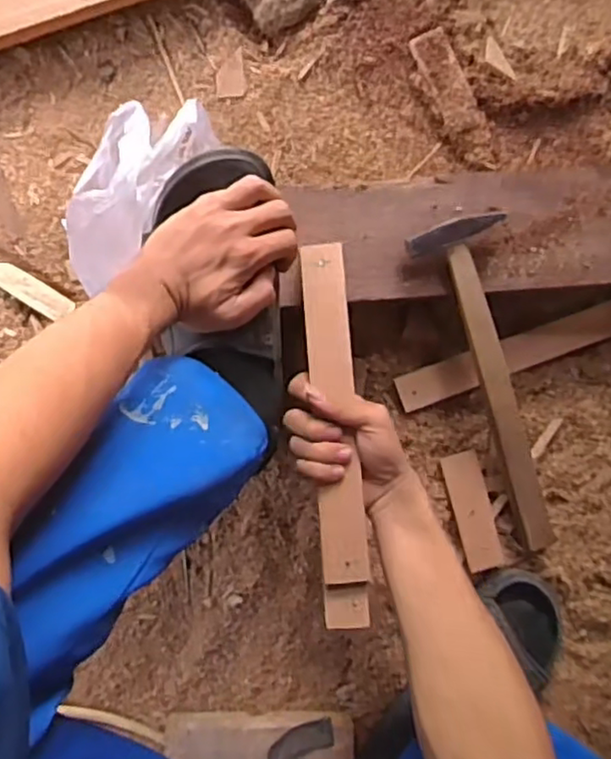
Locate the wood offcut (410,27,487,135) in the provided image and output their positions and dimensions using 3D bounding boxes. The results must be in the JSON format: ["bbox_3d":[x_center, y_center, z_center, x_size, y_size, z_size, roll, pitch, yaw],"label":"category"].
[{"bbox_3d":[0.145,-0.305,0.671,0.040,0.017,0.111,-24,90,-5],"label":"wood offcut"}]

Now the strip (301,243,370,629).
[{"bbox_3d":[0.026,0.041,0.560,0.038,0.018,0.327,-3,80,-4],"label":"strip"}]

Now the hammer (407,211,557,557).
[{"bbox_3d":[0.185,0.011,0.624,0.087,0.033,0.333,-21,103,-5],"label":"hammer"}]

